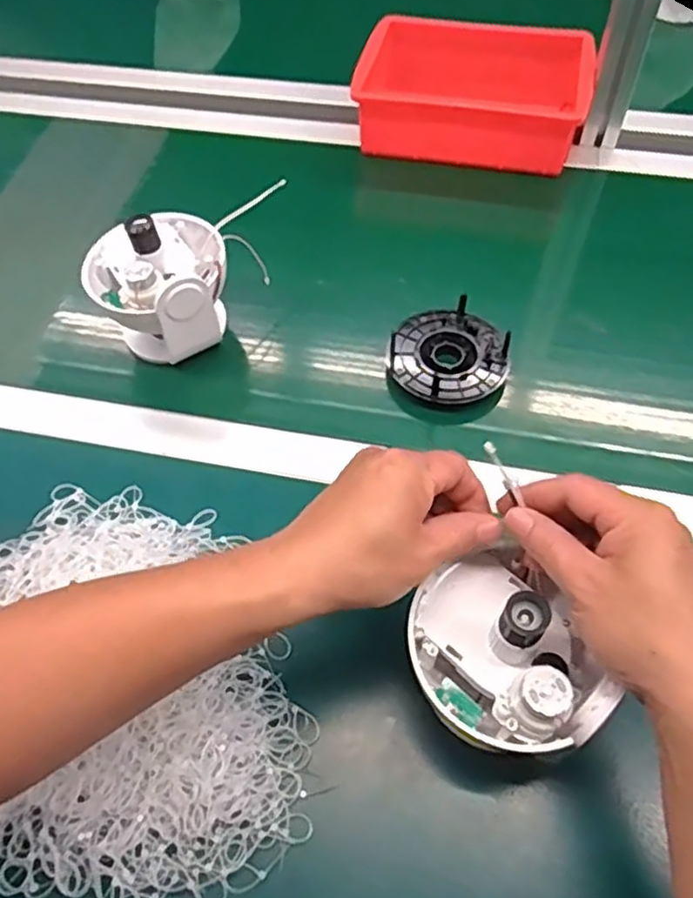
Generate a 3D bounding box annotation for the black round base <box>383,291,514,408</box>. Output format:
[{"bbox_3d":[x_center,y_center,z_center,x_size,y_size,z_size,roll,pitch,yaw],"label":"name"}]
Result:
[{"bbox_3d":[0.090,-0.078,0.594,0.099,0.037,0.099,-2,57,3],"label":"black round base"}]

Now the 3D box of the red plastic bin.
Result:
[{"bbox_3d":[0.142,-0.399,0.766,0.244,0.068,0.171,11,59,11],"label":"red plastic bin"}]

